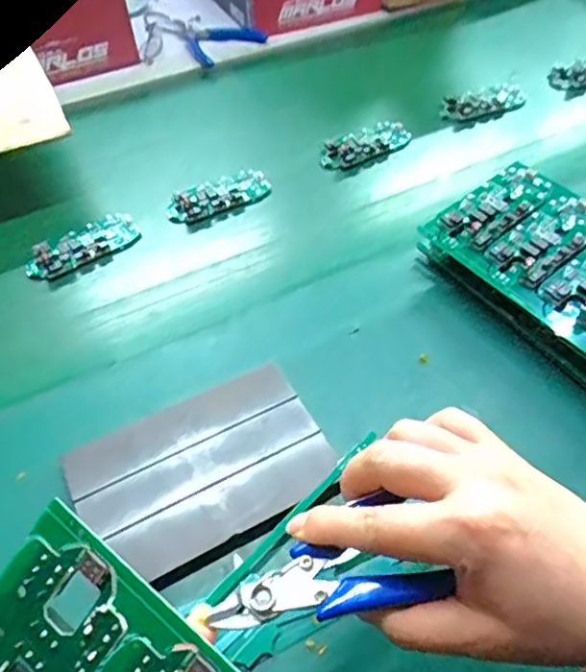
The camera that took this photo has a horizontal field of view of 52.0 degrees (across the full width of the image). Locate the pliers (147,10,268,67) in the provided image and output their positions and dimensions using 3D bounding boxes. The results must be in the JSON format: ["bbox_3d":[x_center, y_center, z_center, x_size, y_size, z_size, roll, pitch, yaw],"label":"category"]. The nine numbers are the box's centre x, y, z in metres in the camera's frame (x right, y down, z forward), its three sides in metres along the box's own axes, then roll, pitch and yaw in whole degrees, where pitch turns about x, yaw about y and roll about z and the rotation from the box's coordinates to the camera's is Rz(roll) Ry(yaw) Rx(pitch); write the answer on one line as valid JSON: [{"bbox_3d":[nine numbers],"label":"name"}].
[{"bbox_3d":[-0.116,-0.400,0.775,0.088,0.018,0.191,-28,56,-22],"label":"pliers"}]

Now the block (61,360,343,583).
[{"bbox_3d":[-0.054,0.079,0.364,0.144,0.015,0.098,-25,53,-15],"label":"block"}]

